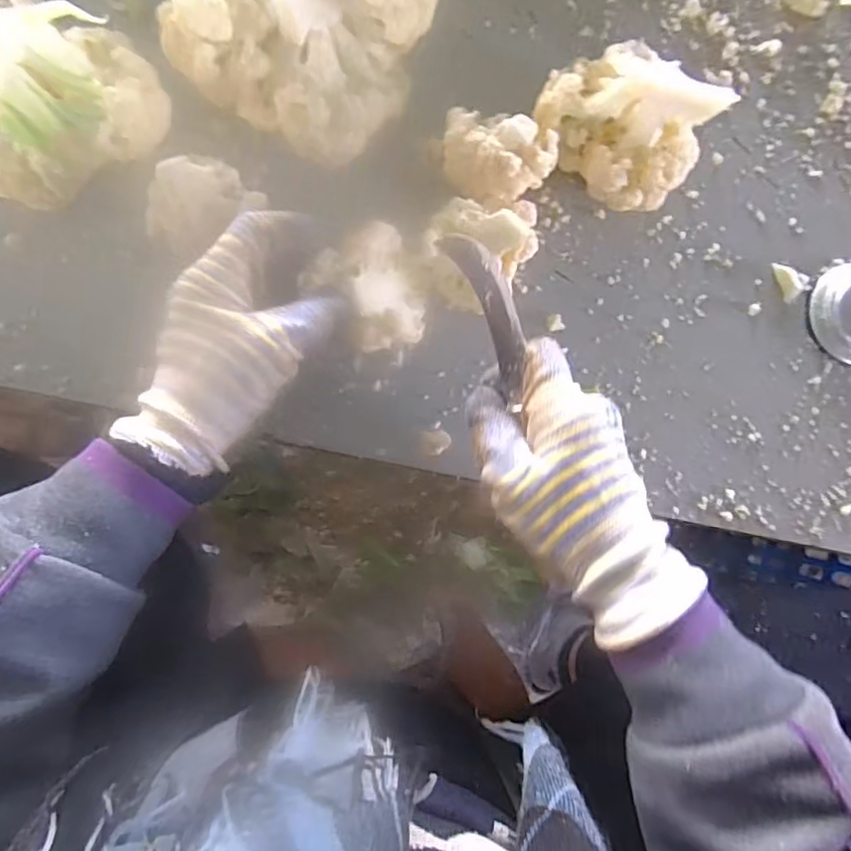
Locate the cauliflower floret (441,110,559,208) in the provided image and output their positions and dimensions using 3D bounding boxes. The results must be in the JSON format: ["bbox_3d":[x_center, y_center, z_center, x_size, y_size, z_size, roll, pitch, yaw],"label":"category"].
[{"bbox_3d":[0.037,-0.147,0.341,0.063,0.044,0.050,21,84,-2],"label":"cauliflower floret"}]

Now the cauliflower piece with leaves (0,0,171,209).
[{"bbox_3d":[-0.189,-0.160,0.304,0.105,0.087,0.068,-37,89,-6],"label":"cauliflower piece with leaves"}]

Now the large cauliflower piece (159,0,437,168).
[{"bbox_3d":[-0.063,-0.215,0.314,0.116,0.093,0.114,0,85,-4],"label":"large cauliflower piece"}]

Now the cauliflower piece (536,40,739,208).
[{"bbox_3d":[0.107,-0.164,0.331,0.062,0.077,0.090,-44,89,-6],"label":"cauliflower piece"}]

